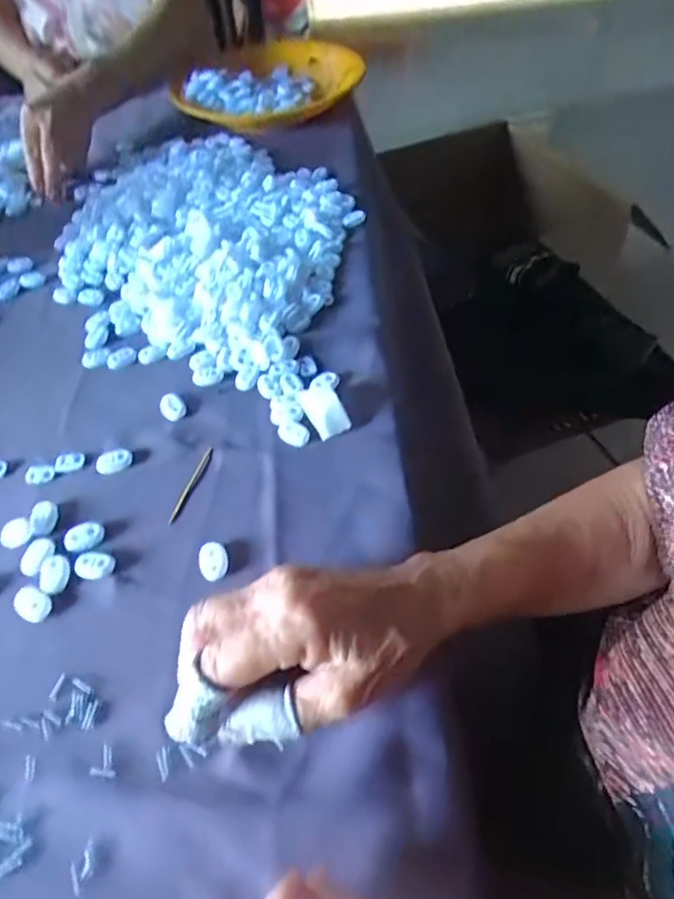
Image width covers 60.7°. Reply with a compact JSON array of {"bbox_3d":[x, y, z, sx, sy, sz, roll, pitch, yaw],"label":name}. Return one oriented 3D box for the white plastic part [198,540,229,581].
[{"bbox_3d":[-0.072,0.063,0.333,0.017,0.004,0.025,-23,53,-15],"label":"white plastic part"}]

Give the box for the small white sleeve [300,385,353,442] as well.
[{"bbox_3d":[-0.009,-0.029,0.393,0.023,0.013,0.042,-19,52,-12],"label":"small white sleeve"}]

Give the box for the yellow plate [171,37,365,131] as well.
[{"bbox_3d":[-0.080,-0.459,0.727,0.207,0.048,0.191,-2,50,2],"label":"yellow plate"}]

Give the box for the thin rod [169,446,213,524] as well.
[{"bbox_3d":[-0.094,0.021,0.371,0.005,0.004,0.060,13,53,14],"label":"thin rod"}]

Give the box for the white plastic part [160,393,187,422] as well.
[{"bbox_3d":[-0.118,-0.031,0.414,0.017,0.009,0.020,-22,53,-14],"label":"white plastic part"}]

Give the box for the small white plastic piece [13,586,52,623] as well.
[{"bbox_3d":[-0.170,0.086,0.320,0.021,0.006,0.016,22,55,20],"label":"small white plastic piece"}]

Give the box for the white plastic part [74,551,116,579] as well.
[{"bbox_3d":[-0.141,0.067,0.333,0.022,0.006,0.016,11,52,12],"label":"white plastic part"}]

